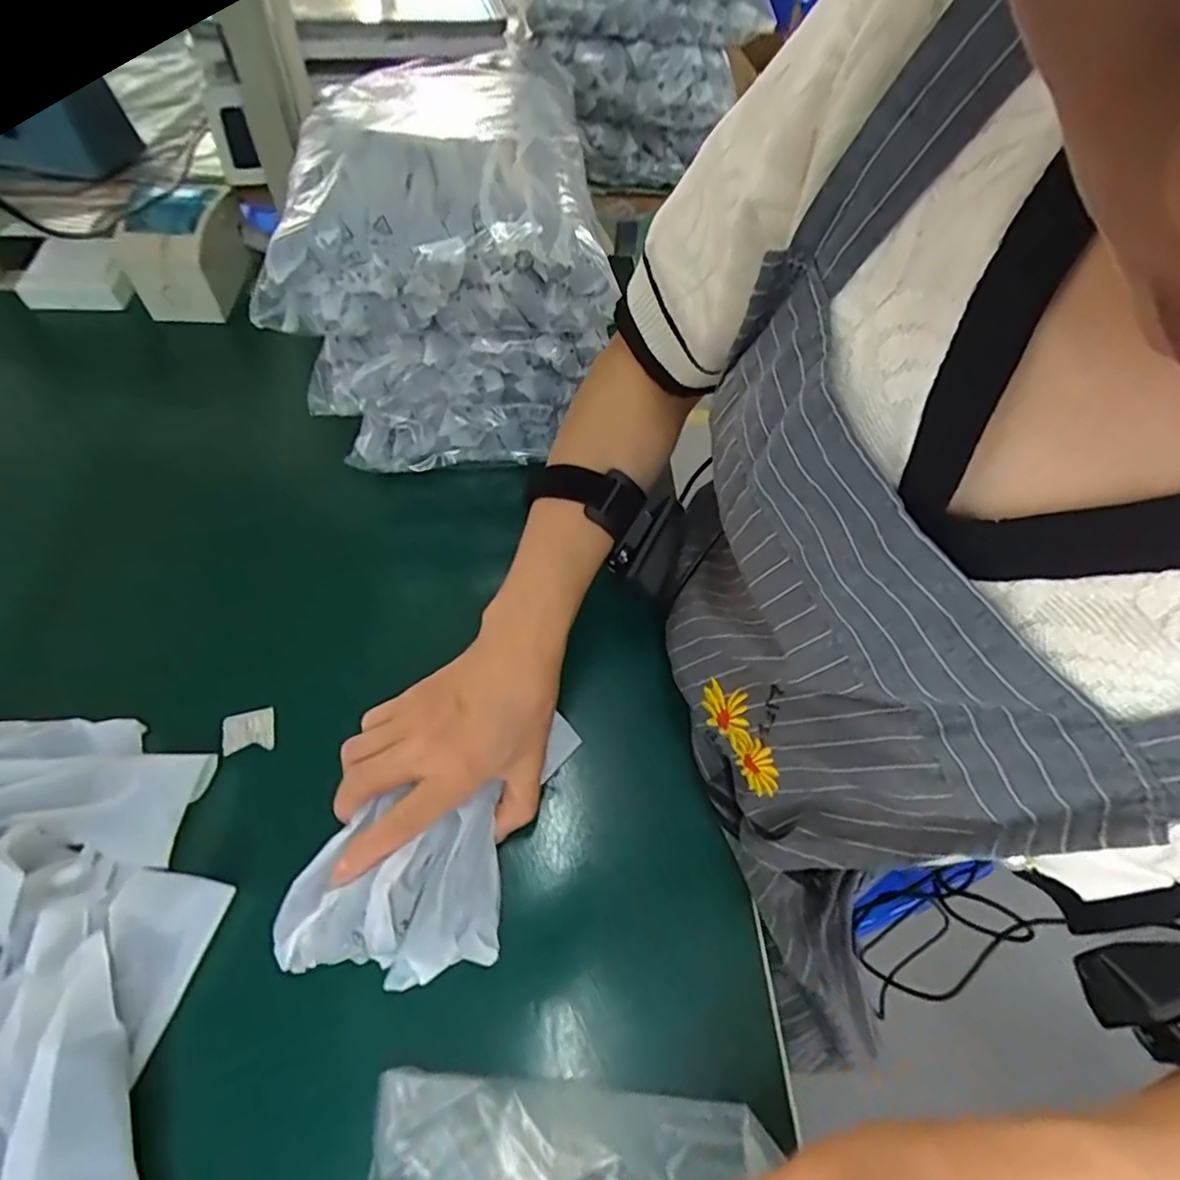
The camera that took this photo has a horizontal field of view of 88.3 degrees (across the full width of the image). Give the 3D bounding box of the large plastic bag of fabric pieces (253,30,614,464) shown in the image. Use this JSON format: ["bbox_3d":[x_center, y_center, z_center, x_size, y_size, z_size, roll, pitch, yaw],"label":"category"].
[{"bbox_3d":[-0.115,-0.275,0.494,0.207,0.186,0.304,-4,56,-7],"label":"large plastic bag of fabric pieces"}]

